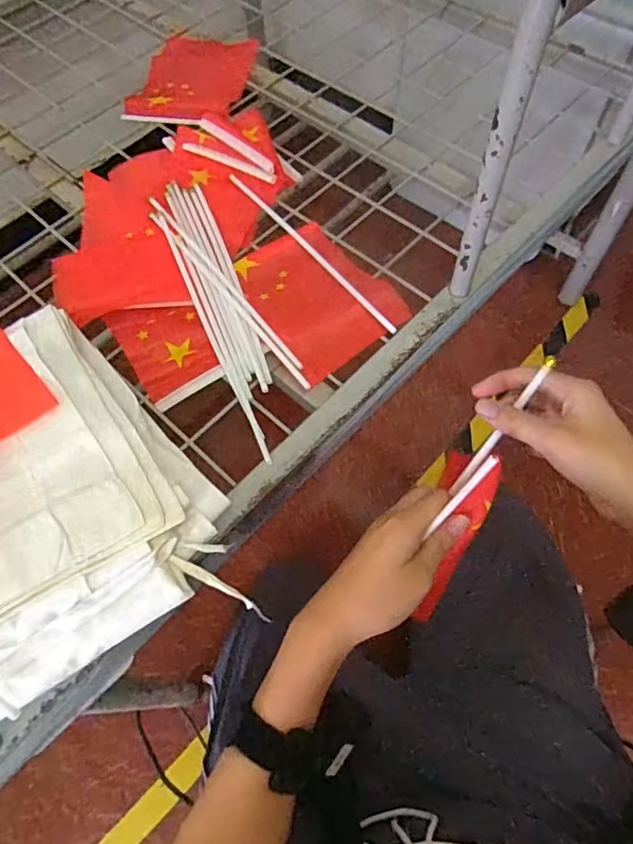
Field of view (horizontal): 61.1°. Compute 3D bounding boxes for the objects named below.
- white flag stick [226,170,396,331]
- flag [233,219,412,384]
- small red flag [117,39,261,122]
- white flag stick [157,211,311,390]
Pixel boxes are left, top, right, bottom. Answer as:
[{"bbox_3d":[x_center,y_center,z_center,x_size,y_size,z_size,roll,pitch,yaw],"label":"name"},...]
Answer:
[{"bbox_3d":[-0.012,-0.181,0.547,0.009,0.009,0.276,-34,65,-13],"label":"white flag stick"},{"bbox_3d":[0.003,-0.125,0.523,0.122,0.020,0.158,-30,65,-13],"label":"flag"},{"bbox_3d":[-0.161,-0.447,0.699,0.133,0.023,0.203,6,63,5],"label":"small red flag"},{"bbox_3d":[-0.087,-0.124,0.518,0.010,0.009,0.263,-34,66,-15],"label":"white flag stick"}]

